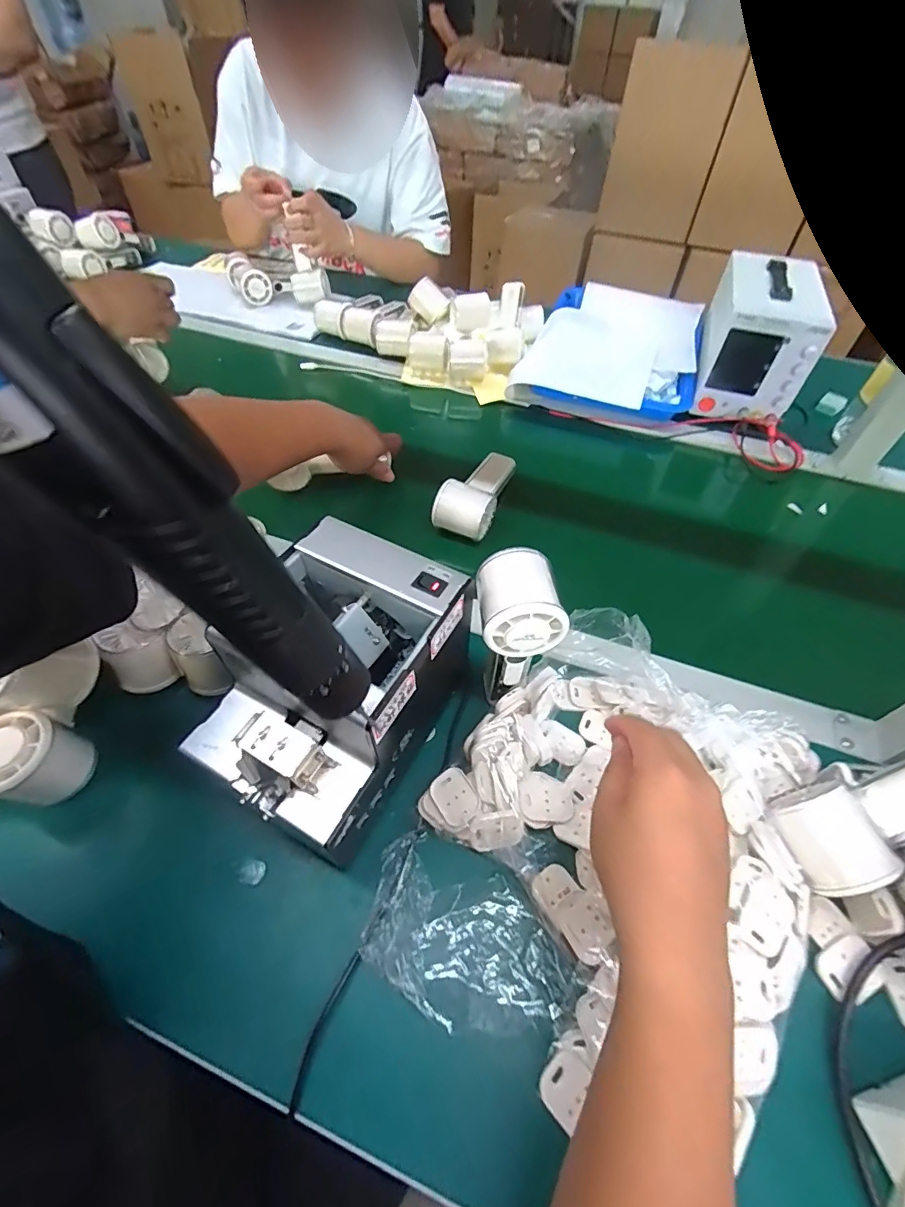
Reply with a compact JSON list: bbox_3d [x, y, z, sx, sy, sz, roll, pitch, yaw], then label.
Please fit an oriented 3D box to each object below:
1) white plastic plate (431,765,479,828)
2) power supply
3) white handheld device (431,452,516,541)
[{"bbox_3d":[0.002,0.146,0.367,0.030,0.004,0.038,-30,73,-12],"label":"white plastic plate"},{"bbox_3d":[0.446,-0.390,0.728,0.125,0.154,0.221,16,53,10],"label":"power supply"},{"bbox_3d":[0.023,-0.127,0.558,0.066,0.053,0.089,20,54,13],"label":"white handheld device"}]

